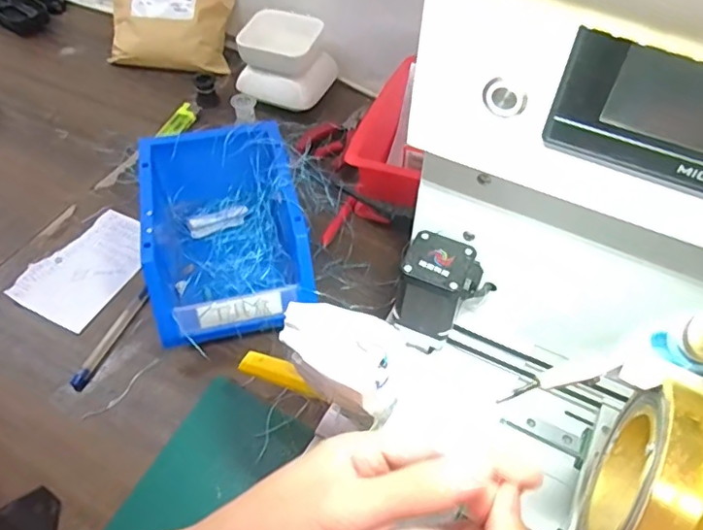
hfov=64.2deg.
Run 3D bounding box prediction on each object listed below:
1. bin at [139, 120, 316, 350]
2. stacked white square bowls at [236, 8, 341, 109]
[{"bbox_3d":[-0.104,-0.024,0.473,0.119,0.088,0.176,-10,50,-10],"label":"bin"},{"bbox_3d":[-0.074,-0.231,0.625,0.099,0.059,0.083,11,50,8],"label":"stacked white square bowls"}]

